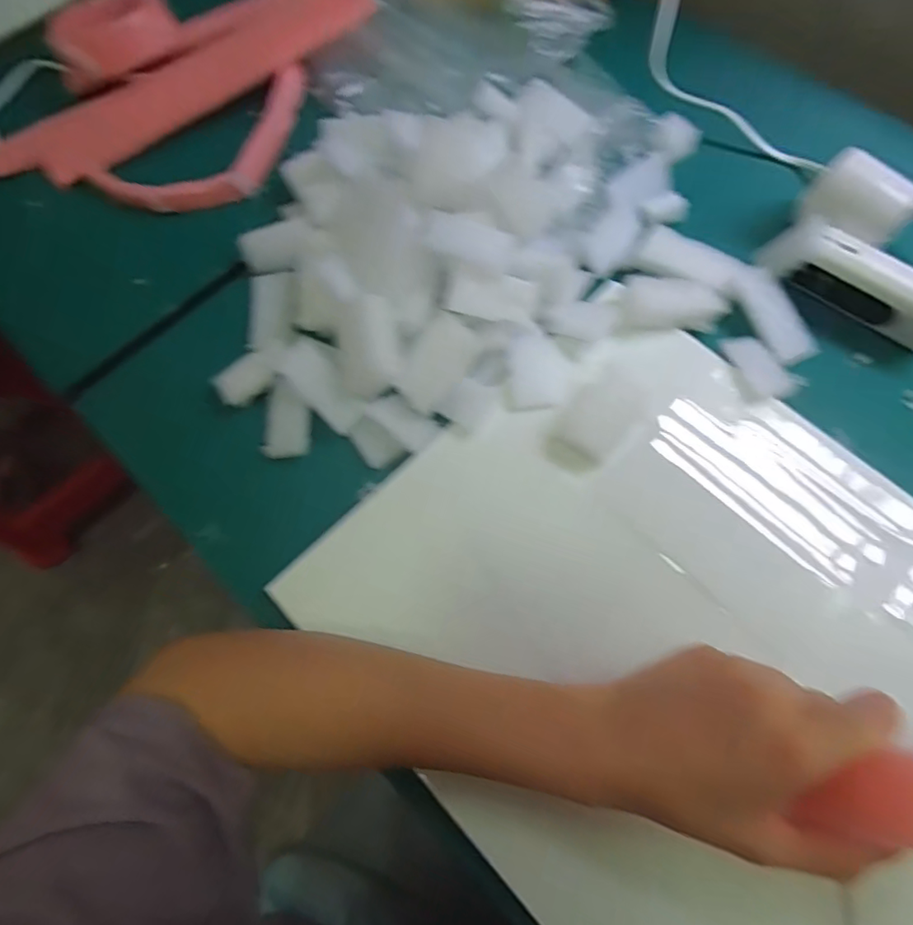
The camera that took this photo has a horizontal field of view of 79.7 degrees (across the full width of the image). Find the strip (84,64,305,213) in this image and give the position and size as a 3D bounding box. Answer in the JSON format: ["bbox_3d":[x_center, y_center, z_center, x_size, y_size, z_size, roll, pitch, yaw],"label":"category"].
[{"bbox_3d":[-0.188,-0.241,0.432,0.183,0.025,0.083,-32,71,-9],"label":"strip"}]

